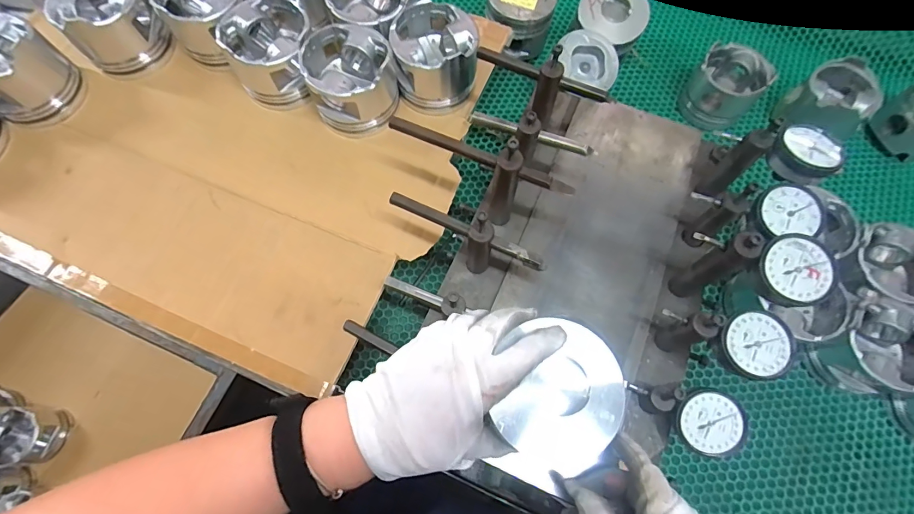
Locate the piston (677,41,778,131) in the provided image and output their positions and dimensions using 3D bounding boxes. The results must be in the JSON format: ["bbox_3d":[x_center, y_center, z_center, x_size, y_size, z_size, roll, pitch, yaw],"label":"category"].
[{"bbox_3d":[0.396,-0.252,0.627,0.090,0.089,0.090,0,70,-1],"label":"piston"}]

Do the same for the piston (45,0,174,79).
[{"bbox_3d":[-0.432,-0.293,0.526,0.095,0.079,0.107,-41,76,-14],"label":"piston"}]

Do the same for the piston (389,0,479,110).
[{"bbox_3d":[-0.026,-0.242,0.514,0.095,0.079,0.097,0,70,-1],"label":"piston"}]

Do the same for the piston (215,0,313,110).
[{"bbox_3d":[-0.223,-0.248,0.512,0.096,0.089,0.101,0,70,-1],"label":"piston"}]

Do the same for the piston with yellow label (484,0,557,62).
[{"bbox_3d":[0.098,-0.378,0.653,0.099,0.071,0.108,0,70,-1],"label":"piston with yellow label"}]

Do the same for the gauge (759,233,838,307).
[{"bbox_3d":[0.267,0.010,0.332,0.053,0.019,0.053,0,70,-1],"label":"gauge"}]

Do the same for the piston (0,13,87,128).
[{"bbox_3d":[-0.526,-0.219,0.504,0.103,0.085,0.098,27,72,9],"label":"piston"}]

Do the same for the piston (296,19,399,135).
[{"bbox_3d":[-0.125,-0.208,0.501,0.097,0.082,0.098,0,70,-1],"label":"piston"}]

